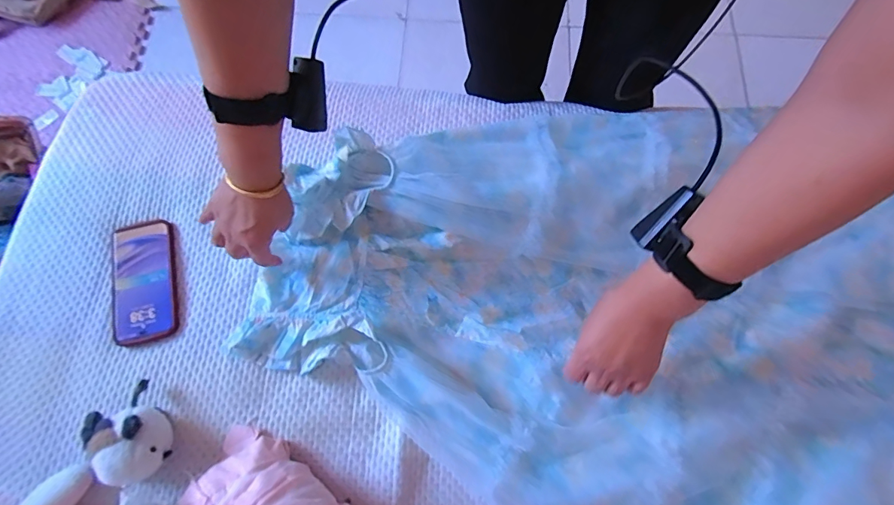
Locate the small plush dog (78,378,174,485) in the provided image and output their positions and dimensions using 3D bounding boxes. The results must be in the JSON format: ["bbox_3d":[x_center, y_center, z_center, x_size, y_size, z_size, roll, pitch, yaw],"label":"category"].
[{"bbox_3d":[-0.373,0.214,0.497,0.109,0.068,0.081,38,77,12],"label":"small plush dog"}]

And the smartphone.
[{"bbox_3d":[-0.420,0.038,0.581,0.083,0.013,0.170,-12,72,-3],"label":"smartphone"}]

